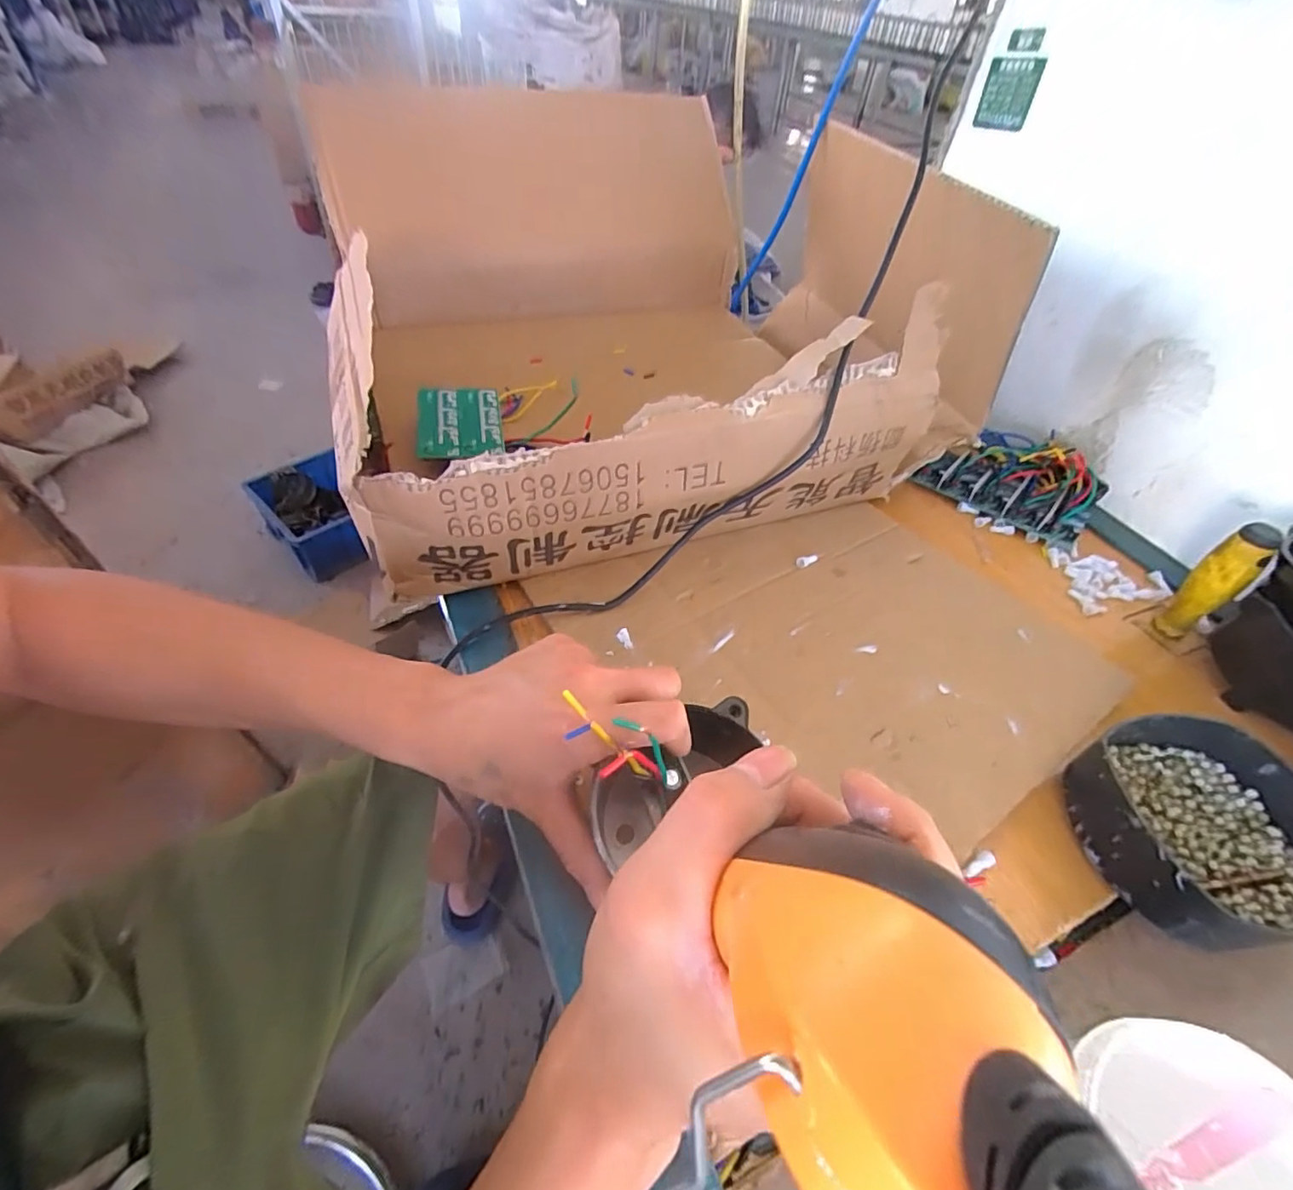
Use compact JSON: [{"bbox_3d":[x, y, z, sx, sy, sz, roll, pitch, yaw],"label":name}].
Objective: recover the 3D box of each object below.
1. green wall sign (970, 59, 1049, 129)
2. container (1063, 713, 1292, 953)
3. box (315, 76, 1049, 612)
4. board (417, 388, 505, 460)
[{"bbox_3d":[0.363,-0.504,0.579,0.011,0.055,0.052,-36,54,-24],"label":"green wall sign"},{"bbox_3d":[0.320,0.136,0.336,0.120,0.056,0.116,3,47,-4],"label":"container"},{"bbox_3d":[0.006,-0.269,0.537,0.528,0.209,0.431,-11,50,-16],"label":"box"},{"bbox_3d":[-0.148,-0.137,0.457,0.063,0.007,0.072,-3,62,-16],"label":"board"}]

